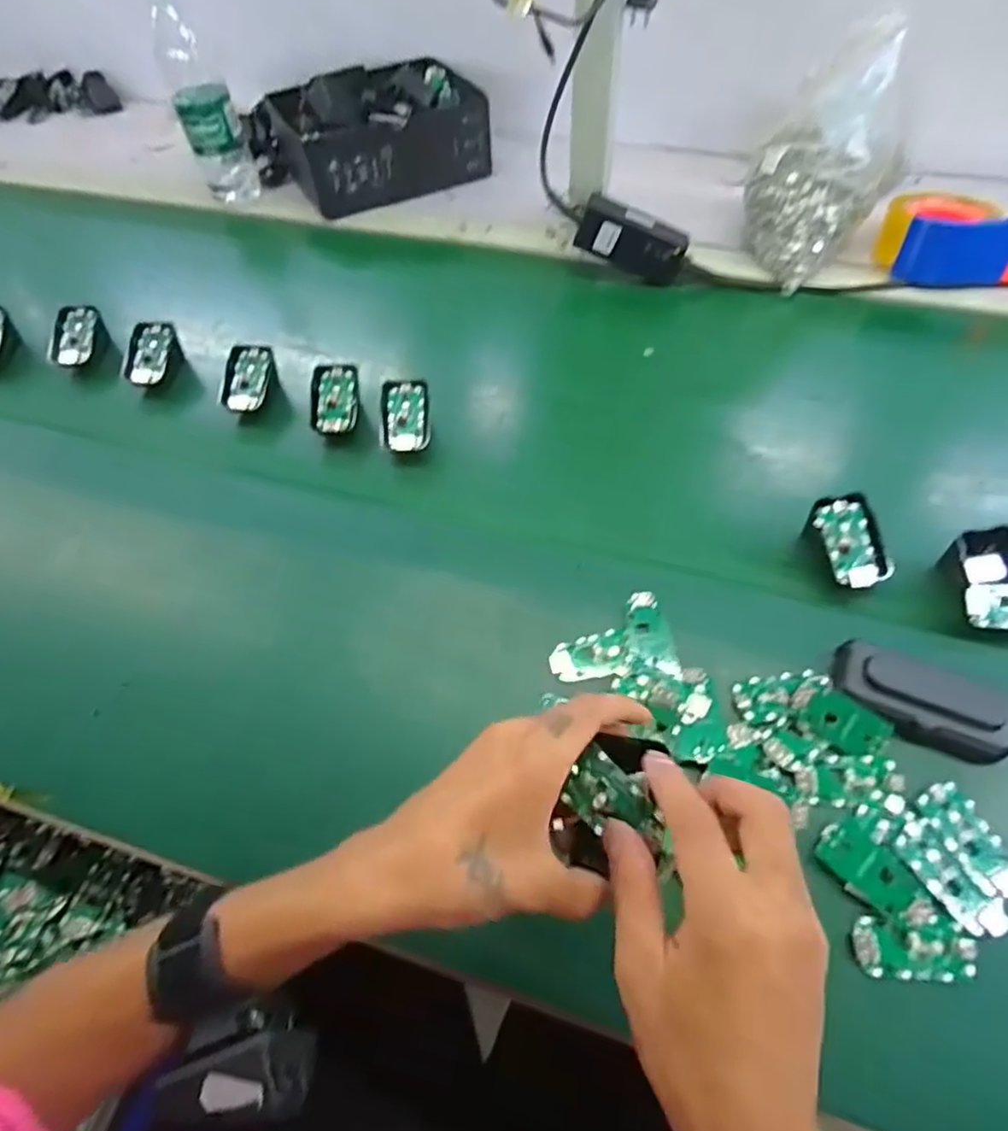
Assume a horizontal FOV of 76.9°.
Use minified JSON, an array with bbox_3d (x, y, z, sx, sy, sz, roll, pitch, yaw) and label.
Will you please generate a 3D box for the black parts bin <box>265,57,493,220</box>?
[{"bbox_3d":[-0.155,-0.564,0.825,0.250,0.088,0.181,-25,58,-12],"label":"black parts bin"}]

